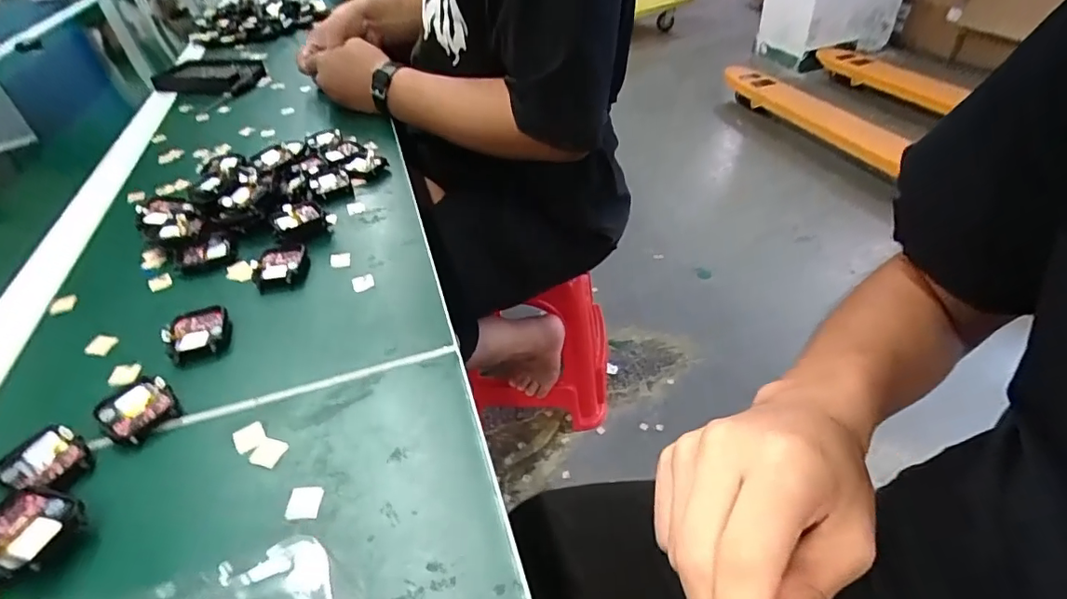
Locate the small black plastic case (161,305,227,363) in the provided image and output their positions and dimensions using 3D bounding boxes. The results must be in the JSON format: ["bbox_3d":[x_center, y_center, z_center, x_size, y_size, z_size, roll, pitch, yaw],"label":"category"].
[{"bbox_3d":[-0.239,0.024,0.373,0.037,0.015,0.045,-21,43,-17],"label":"small black plastic case"}]

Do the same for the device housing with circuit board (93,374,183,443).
[{"bbox_3d":[-0.237,0.067,0.315,0.041,0.011,0.037,24,49,30],"label":"device housing with circuit board"}]

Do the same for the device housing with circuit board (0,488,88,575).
[{"bbox_3d":[-0.246,0.118,0.253,0.042,0.021,0.045,2,42,9],"label":"device housing with circuit board"}]

